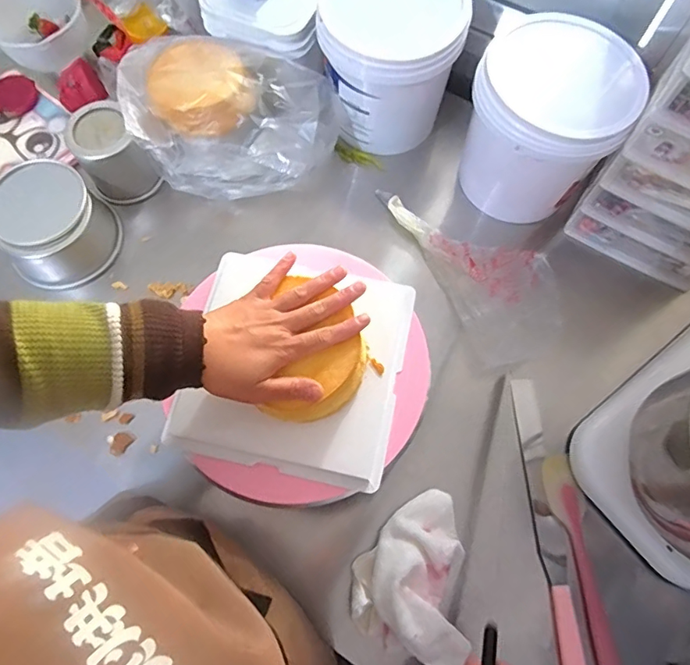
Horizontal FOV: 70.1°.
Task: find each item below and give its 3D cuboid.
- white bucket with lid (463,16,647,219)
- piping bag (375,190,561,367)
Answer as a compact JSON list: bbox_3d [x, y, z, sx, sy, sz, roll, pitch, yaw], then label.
[{"bbox_3d":[0.265,-0.273,0.691,0.186,0.221,0.173,0,71,0],"label":"white bucket with lid"},{"bbox_3d":[0.195,-0.106,0.709,0.153,0.020,0.310,-25,73,-8],"label":"piping bag"}]

